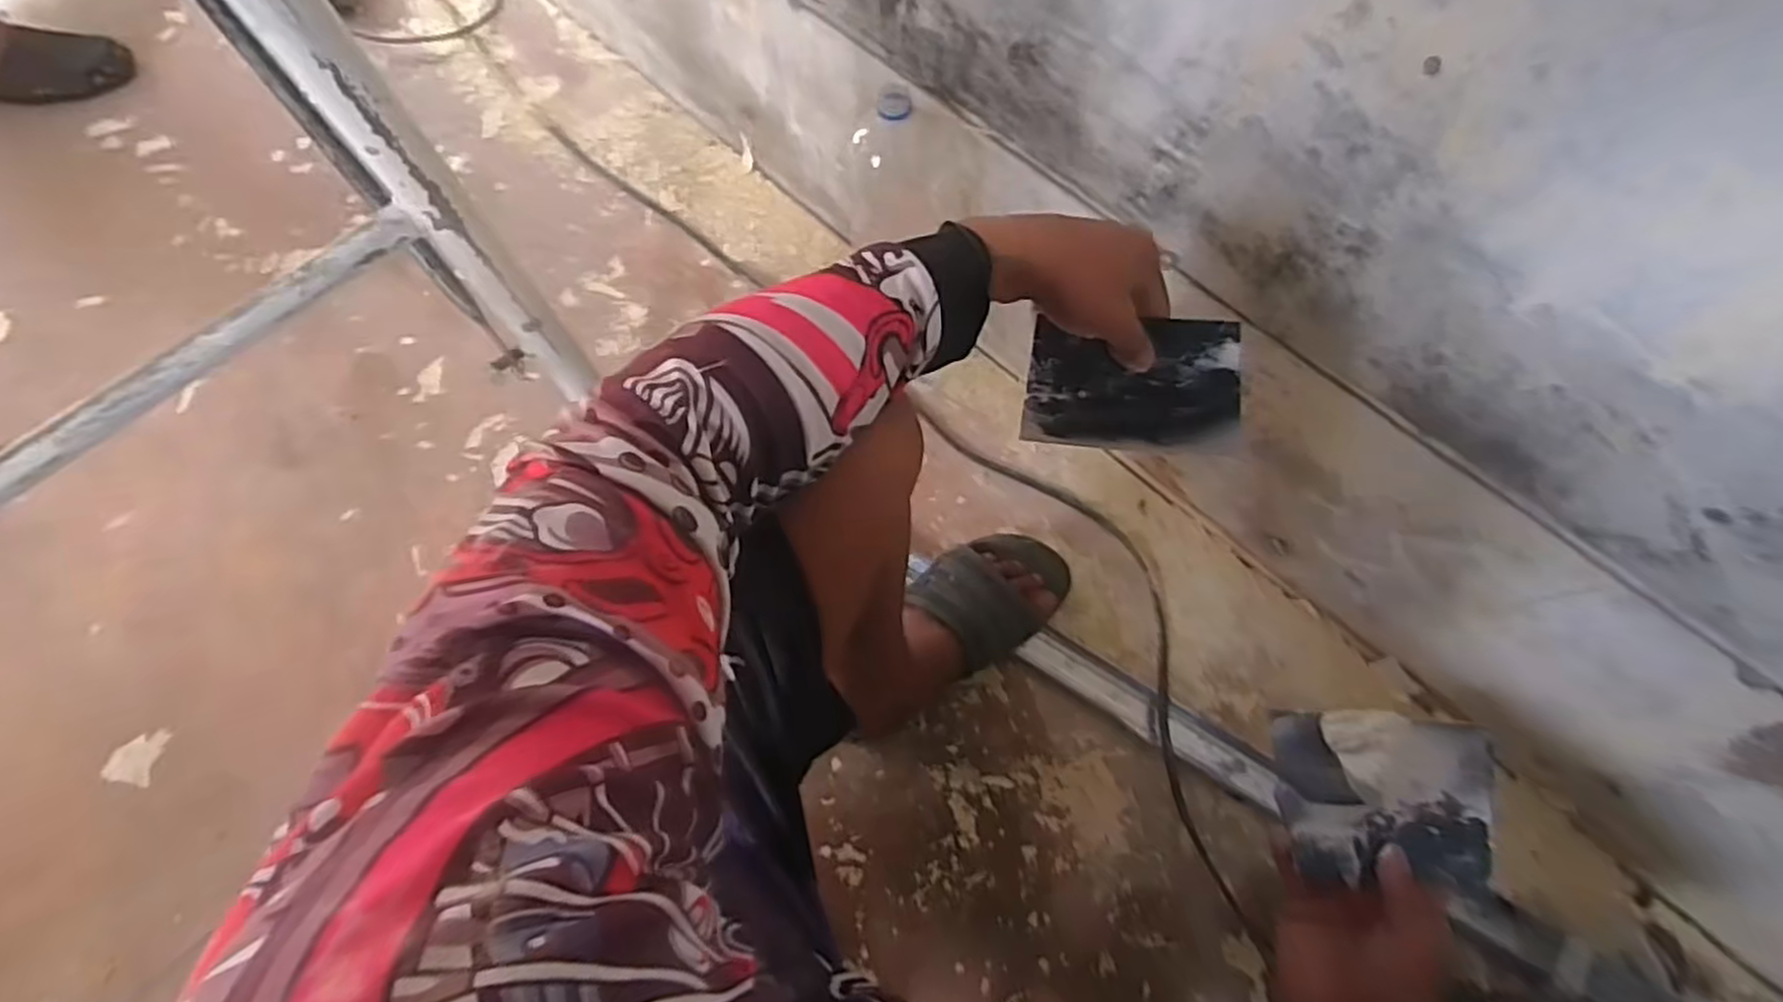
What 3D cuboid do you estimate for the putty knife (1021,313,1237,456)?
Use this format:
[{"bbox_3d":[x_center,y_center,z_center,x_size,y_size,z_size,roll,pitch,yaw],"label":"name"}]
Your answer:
[{"bbox_3d":[0.158,-0.074,0.521,0.138,0.099,0.011,7,40,19],"label":"putty knife"}]

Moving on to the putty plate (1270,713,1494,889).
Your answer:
[{"bbox_3d":[0.336,0.198,0.520,0.144,0.028,0.110,-3,83,0],"label":"putty plate"}]

